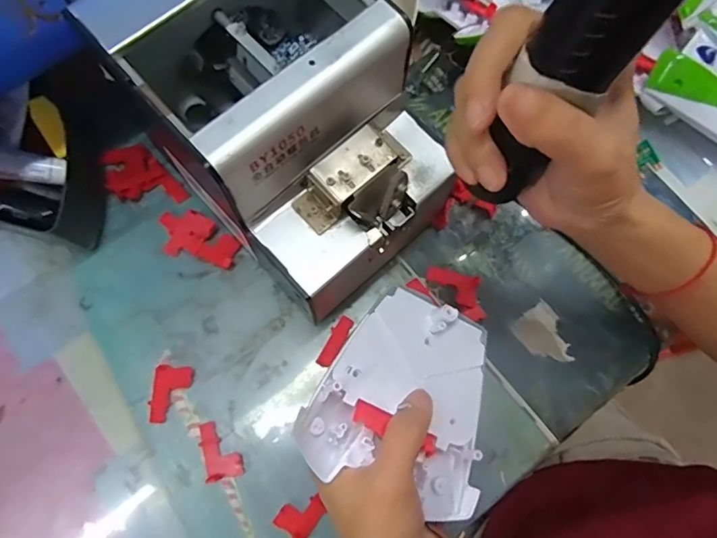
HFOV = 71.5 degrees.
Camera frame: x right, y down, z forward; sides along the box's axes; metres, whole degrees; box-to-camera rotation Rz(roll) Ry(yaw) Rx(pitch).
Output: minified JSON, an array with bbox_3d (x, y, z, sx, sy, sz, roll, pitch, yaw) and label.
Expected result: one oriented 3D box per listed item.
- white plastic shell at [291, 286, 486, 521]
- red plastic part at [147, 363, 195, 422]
[{"bbox_3d":[0.026,0.067,0.271,0.096,0.014,0.104,24,73,-9],"label":"white plastic shell"},{"bbox_3d":[-0.124,0.082,0.327,0.022,0.008,0.037,8,74,0],"label":"red plastic part"}]

